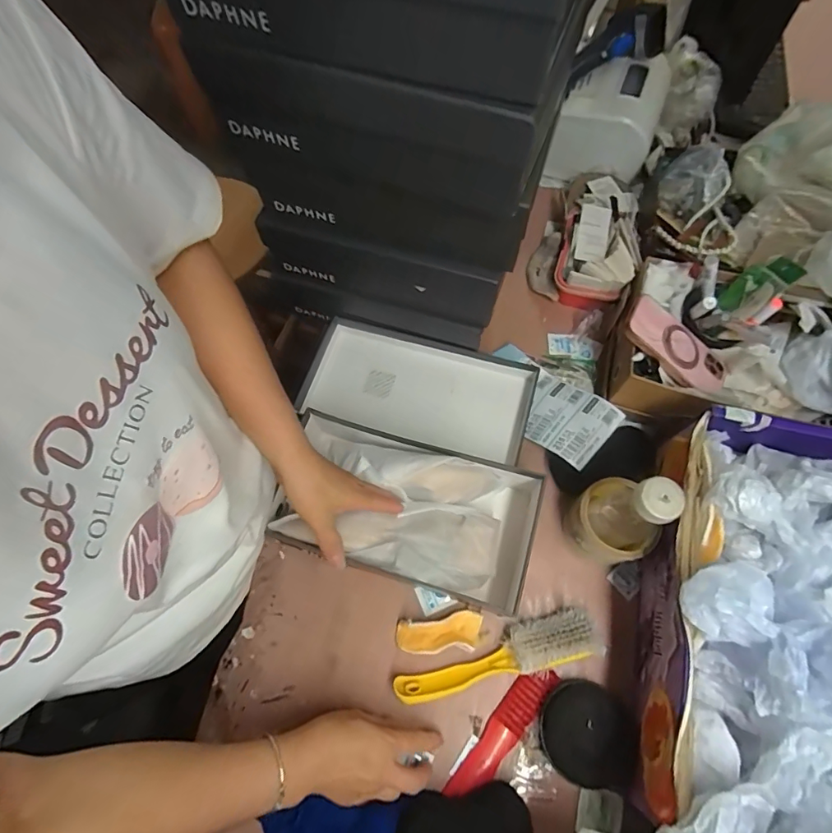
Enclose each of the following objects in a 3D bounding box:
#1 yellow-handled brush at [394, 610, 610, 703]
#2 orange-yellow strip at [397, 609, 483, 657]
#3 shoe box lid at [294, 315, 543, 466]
[{"bbox_3d":[0.087,0.266,0.507,0.221,0.034,0.052,-16,68,-4],"label":"yellow-handled brush"},{"bbox_3d":[0.027,0.248,0.532,0.096,0.017,0.041,-3,68,1],"label":"orange-yellow strip"},{"bbox_3d":[0.000,-0.035,0.648,0.316,0.041,0.149,14,69,8],"label":"shoe box lid"}]

